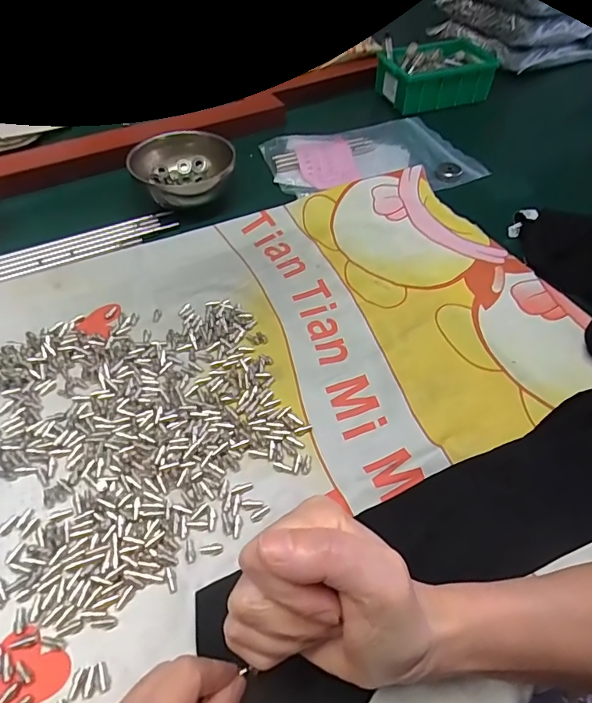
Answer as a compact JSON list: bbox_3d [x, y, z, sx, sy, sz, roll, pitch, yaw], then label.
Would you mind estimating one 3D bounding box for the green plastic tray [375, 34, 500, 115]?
[{"bbox_3d":[0.191,-0.384,0.645,0.147,0.055,0.099,-10,54,-10],"label":"green plastic tray"}]

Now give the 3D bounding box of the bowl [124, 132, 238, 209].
[{"bbox_3d":[-0.115,-0.191,0.491,0.103,0.046,0.095,18,54,11],"label":"bowl"}]

